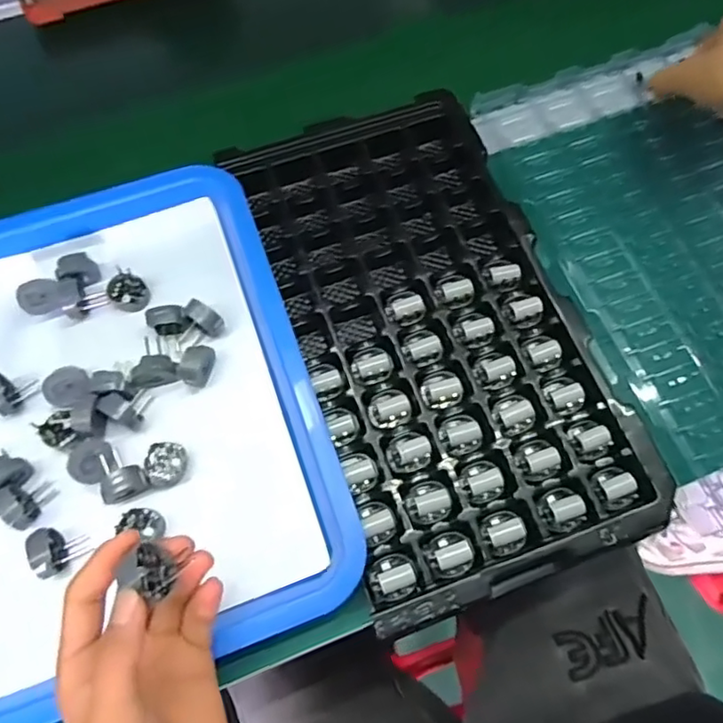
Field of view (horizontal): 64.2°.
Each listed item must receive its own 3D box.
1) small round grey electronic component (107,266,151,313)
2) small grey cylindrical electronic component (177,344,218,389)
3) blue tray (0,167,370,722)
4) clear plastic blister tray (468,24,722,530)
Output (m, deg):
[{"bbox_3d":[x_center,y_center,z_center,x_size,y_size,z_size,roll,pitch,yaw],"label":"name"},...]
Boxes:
[{"bbox_3d":[-0.171,-0.052,0.420,0.027,0.018,0.029,0,67,0],"label":"small round grey electronic component"},{"bbox_3d":[-0.114,0.004,0.405,0.019,0.028,0.027,22,57,15],"label":"small grey cylindrical electronic component"},{"bbox_3d":[-0.170,0.031,0.388,0.264,0.042,0.338,-18,68,-7],"label":"blue tray"},{"bbox_3d":[0.239,-0.085,0.433,0.197,0.024,0.362,-17,68,-7],"label":"clear plastic blister tray"}]

